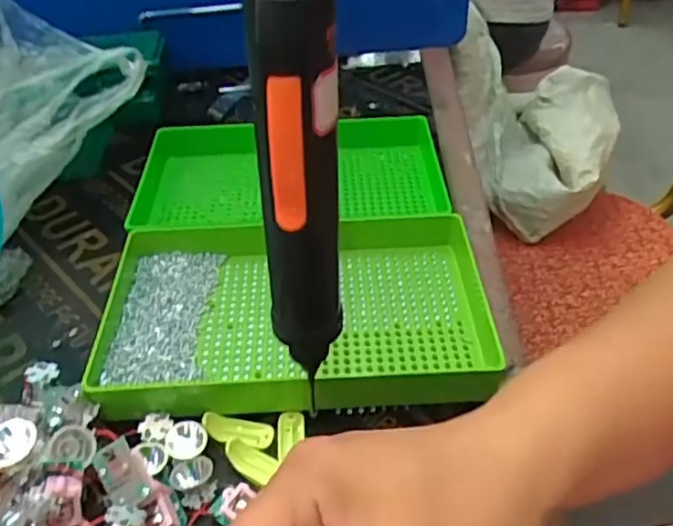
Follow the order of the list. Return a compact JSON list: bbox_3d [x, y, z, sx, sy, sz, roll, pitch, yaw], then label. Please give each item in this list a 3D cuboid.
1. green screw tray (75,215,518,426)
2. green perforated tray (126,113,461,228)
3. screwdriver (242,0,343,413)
[{"bbox_3d":[-0.025,0.030,0.434,0.256,0.031,0.153,-2,43,-1],"label":"green screw tray"},{"bbox_3d":[-0.040,-0.082,0.559,0.261,0.030,0.129,-7,41,-6],"label":"green perforated tray"},{"bbox_3d":[-0.016,-0.026,0.265,0.030,0.184,0.041,4,41,6],"label":"screwdriver"}]

